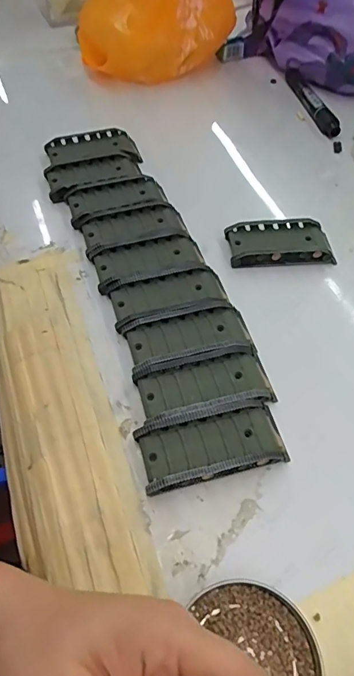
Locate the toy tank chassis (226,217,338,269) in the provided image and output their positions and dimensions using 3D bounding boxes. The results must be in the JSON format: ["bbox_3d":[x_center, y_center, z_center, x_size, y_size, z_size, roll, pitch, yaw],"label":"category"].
[{"bbox_3d":[0.095,-0.087,0.422,0.094,0.019,0.044,-3,56,-5],"label":"toy tank chassis"}]

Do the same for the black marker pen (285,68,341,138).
[{"bbox_3d":[0.168,-0.301,0.573,0.021,0.018,0.149,-7,56,-8],"label":"black marker pen"}]

